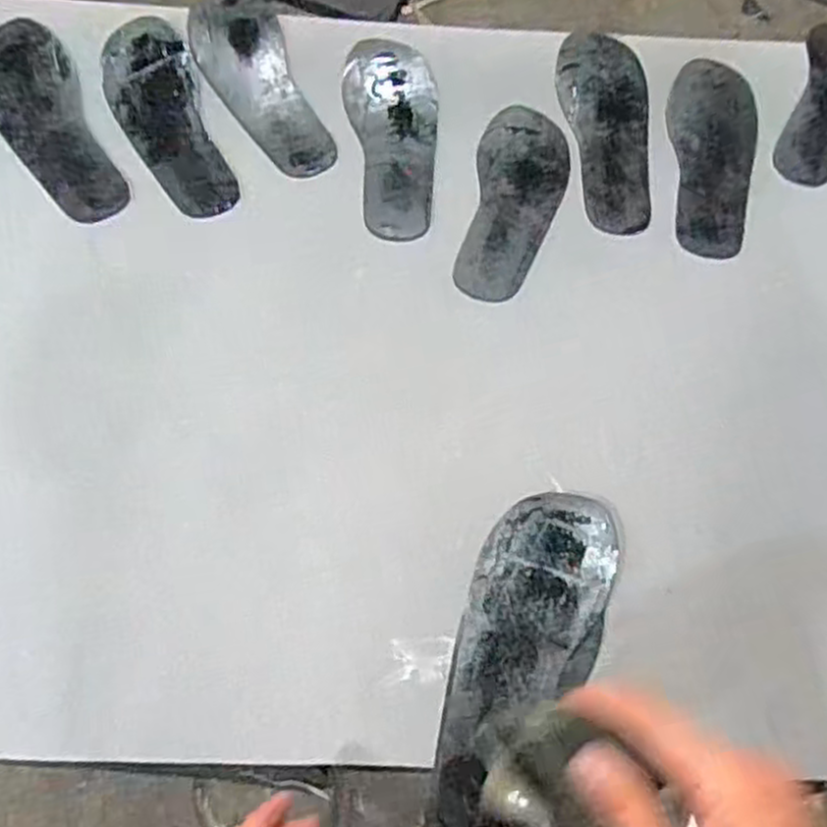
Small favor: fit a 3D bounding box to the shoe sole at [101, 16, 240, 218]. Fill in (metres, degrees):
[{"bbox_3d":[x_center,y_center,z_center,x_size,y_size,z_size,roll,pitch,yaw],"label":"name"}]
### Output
[{"bbox_3d":[-0.238,-0.283,0.732,0.085,0.011,0.222,-19,78,-10],"label":"shoe sole"}]

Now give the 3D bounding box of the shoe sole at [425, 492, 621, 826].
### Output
[{"bbox_3d":[0.068,0.181,0.509,0.090,0.017,0.275,18,66,6],"label":"shoe sole"}]

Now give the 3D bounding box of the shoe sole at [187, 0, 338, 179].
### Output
[{"bbox_3d":[-0.150,-0.328,0.754,0.087,0.009,0.224,-27,82,-14],"label":"shoe sole"}]

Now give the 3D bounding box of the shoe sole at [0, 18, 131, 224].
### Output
[{"bbox_3d":[-0.345,-0.273,0.715,0.085,0.013,0.227,-25,80,-11],"label":"shoe sole"}]

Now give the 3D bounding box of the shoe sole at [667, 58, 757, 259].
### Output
[{"bbox_3d":[0.303,-0.258,0.759,0.088,0.032,0.226,6,65,0],"label":"shoe sole"}]

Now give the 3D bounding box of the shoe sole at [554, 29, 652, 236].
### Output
[{"bbox_3d":[0.199,-0.285,0.761,0.085,0.010,0.229,-8,75,-3],"label":"shoe sole"}]

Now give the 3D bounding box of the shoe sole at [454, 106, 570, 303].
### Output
[{"bbox_3d":[0.094,-0.201,0.723,0.084,0.011,0.225,15,65,4],"label":"shoe sole"}]

